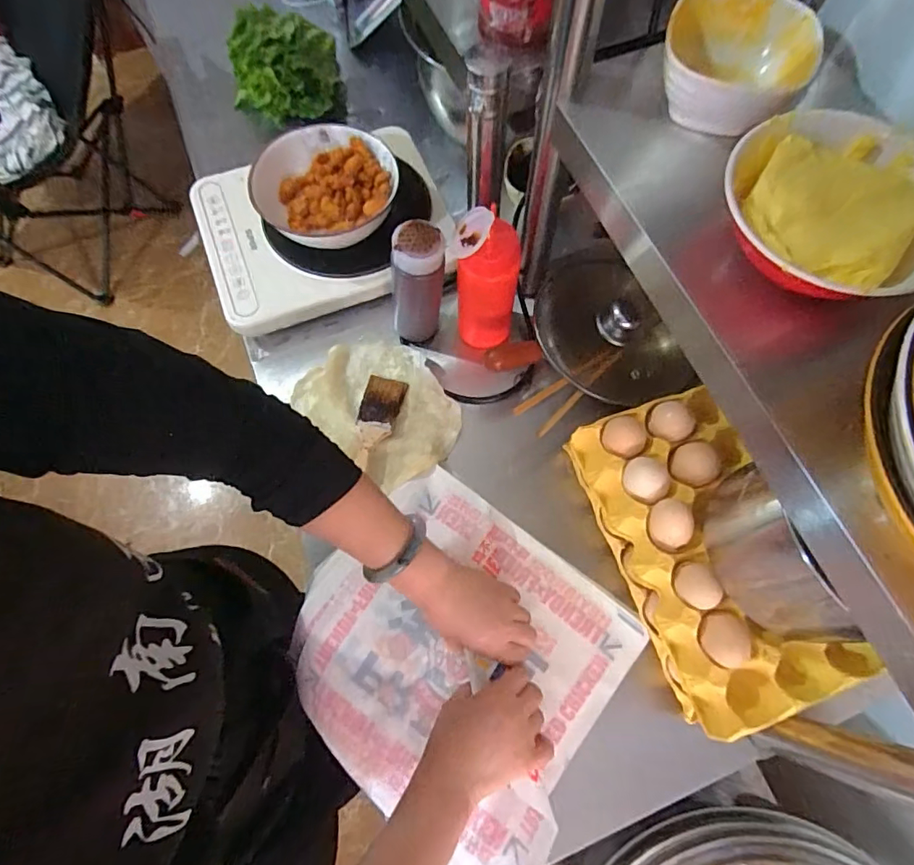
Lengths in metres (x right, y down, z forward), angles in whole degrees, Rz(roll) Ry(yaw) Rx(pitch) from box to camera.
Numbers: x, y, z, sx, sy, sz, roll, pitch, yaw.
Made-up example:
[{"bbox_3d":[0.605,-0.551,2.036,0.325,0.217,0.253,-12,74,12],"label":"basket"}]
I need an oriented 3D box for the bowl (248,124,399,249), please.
[{"bbox_3d":[-0.159,-0.298,0.638,0.166,0.051,0.177,0,70,0],"label":"bowl"}]

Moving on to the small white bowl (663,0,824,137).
[{"bbox_3d":[0.209,-0.273,0.388,0.108,0.046,0.117,14,70,5],"label":"small white bowl"}]

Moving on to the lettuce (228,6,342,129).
[{"bbox_3d":[-0.260,-0.541,0.773,0.165,0.114,0.144,-17,71,-6],"label":"lettuce"}]

